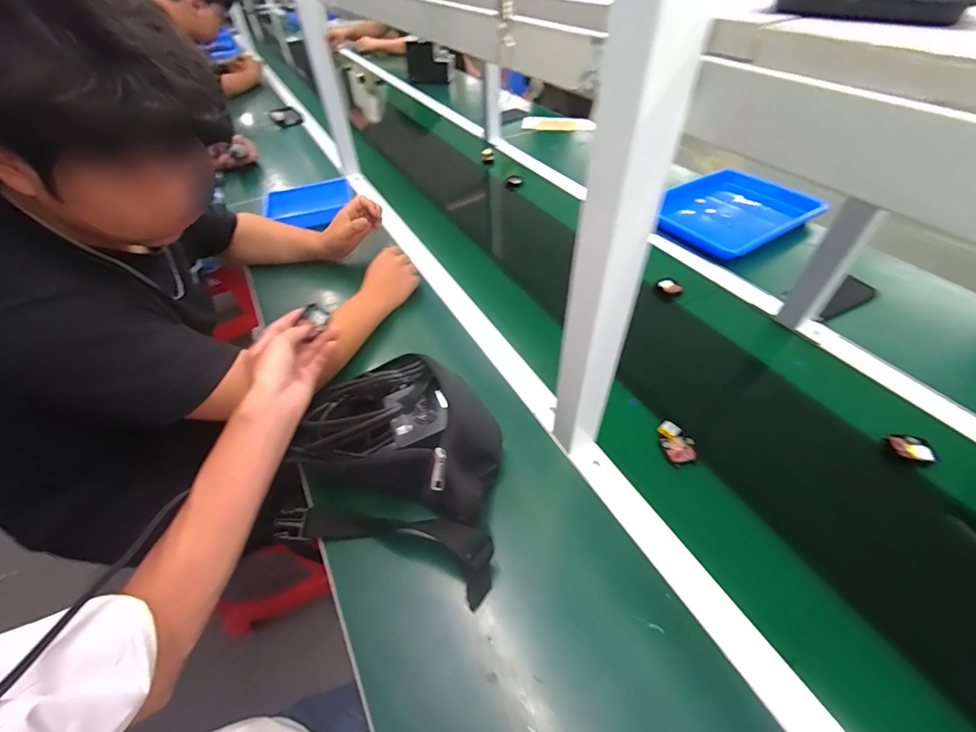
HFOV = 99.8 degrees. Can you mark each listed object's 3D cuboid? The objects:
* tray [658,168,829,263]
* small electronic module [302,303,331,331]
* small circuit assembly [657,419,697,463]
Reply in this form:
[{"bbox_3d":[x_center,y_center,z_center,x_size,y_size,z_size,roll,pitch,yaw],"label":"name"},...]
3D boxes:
[{"bbox_3d":[0.524,-0.332,0.874,0.341,0.039,0.255,-26,52,-20],"label":"tray"},{"bbox_3d":[-0.217,-0.063,0.518,0.032,0.007,0.024,37,73,-9],"label":"small electronic module"},{"bbox_3d":[0.238,0.093,0.515,0.039,0.013,0.055,-11,48,-8],"label":"small circuit assembly"}]

